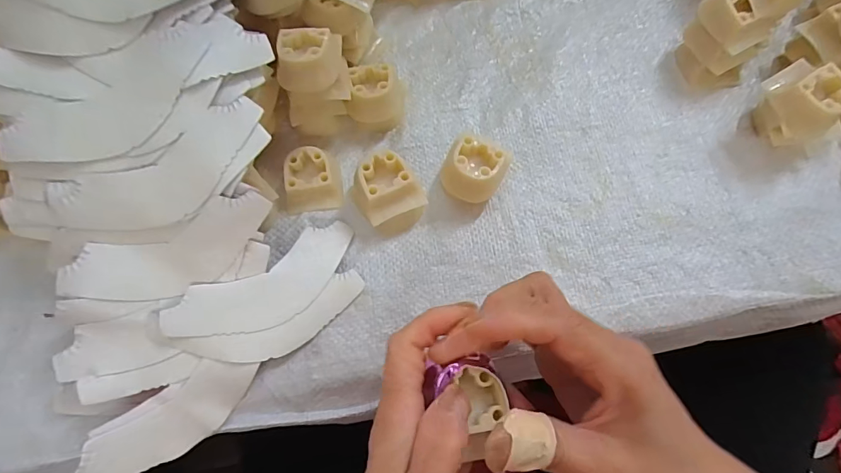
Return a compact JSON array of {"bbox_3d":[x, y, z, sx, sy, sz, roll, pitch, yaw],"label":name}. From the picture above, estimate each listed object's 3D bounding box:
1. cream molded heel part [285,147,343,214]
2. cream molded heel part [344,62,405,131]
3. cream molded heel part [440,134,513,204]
[{"bbox_3d":[-0.072,-0.038,0.277,0.035,0.017,0.039,-1,70,0],"label":"cream molded heel part"},{"bbox_3d":[-0.031,-0.094,0.287,0.035,0.032,0.038,3,70,2],"label":"cream molded heel part"},{"bbox_3d":[0.034,-0.040,0.269,0.035,0.034,0.037,29,73,11],"label":"cream molded heel part"}]

